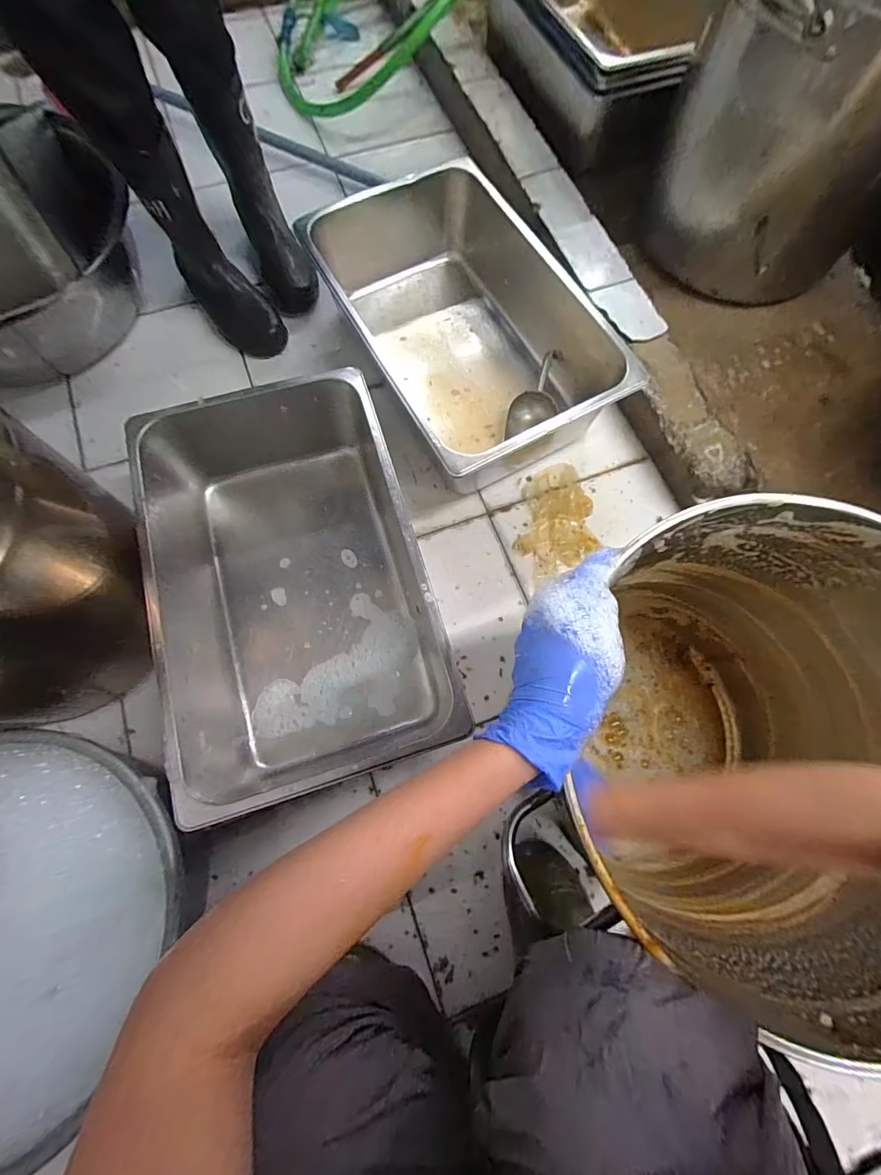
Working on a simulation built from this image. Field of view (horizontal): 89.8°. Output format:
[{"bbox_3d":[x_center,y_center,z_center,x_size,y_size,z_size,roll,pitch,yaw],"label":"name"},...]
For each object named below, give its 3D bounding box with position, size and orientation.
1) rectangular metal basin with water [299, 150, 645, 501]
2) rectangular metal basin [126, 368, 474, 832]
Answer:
[{"bbox_3d":[0.017,-0.439,0.742,0.319,0.151,0.574,-29,75,-8],"label":"rectangular metal basin with water"},{"bbox_3d":[-0.206,-0.047,0.637,0.320,0.178,0.598,-17,73,-4],"label":"rectangular metal basin"}]

